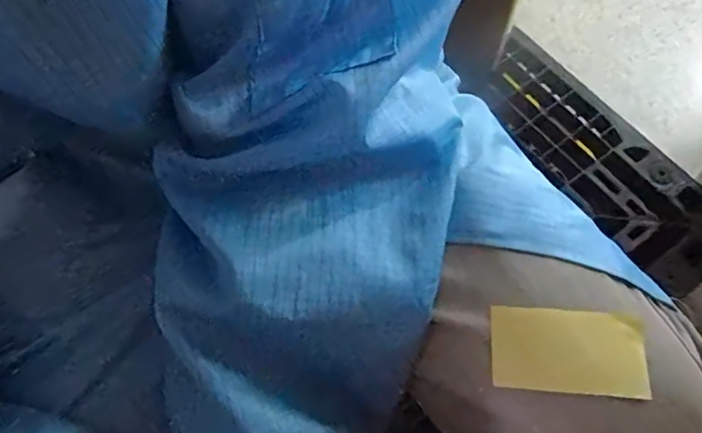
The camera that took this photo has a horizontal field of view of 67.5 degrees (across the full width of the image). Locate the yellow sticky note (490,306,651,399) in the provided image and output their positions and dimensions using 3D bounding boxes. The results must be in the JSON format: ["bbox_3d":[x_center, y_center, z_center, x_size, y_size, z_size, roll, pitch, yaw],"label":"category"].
[{"bbox_3d":[0.104,0.064,0.254,0.070,0.011,0.039,-1,78,19],"label":"yellow sticky note"}]

